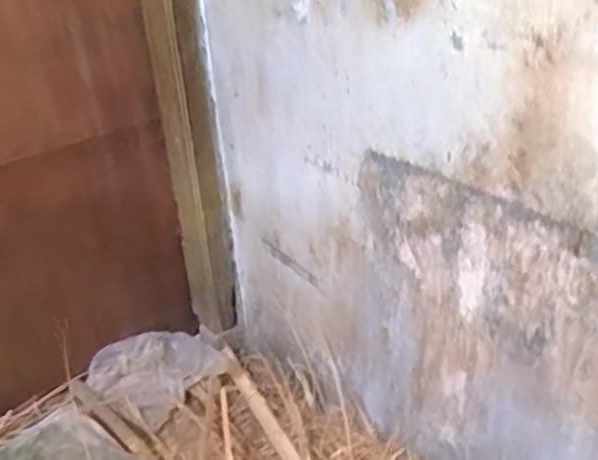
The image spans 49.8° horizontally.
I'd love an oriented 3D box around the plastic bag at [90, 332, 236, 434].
[{"bbox_3d":[-0.285,0.288,1.303,0.229,0.075,0.205,-27,38,-33],"label":"plastic bag"}]

